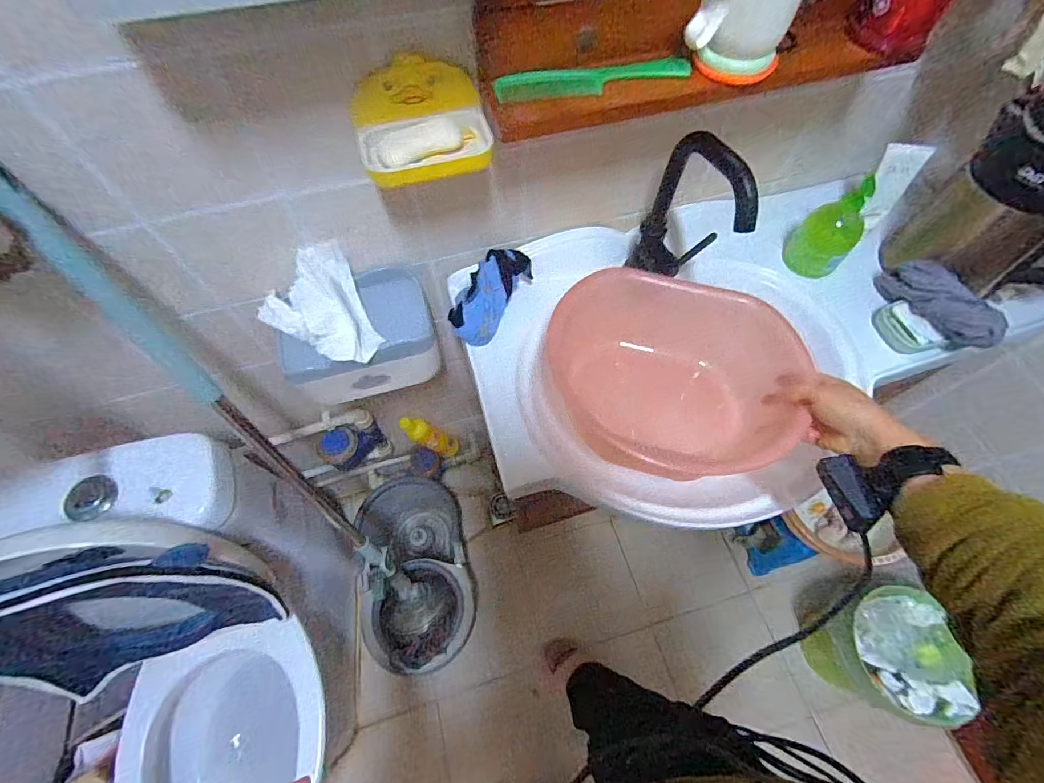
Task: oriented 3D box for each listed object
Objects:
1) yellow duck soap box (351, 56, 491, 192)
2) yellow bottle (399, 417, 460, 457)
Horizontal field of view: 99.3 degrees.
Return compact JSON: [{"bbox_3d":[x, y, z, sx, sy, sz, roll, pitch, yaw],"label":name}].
[{"bbox_3d":[-0.107,-0.287,0.475,0.136,0.083,0.070,-14,64,-8],"label":"yellow duck soap box"},{"bbox_3d":[-0.229,0.123,1.154,0.048,0.233,0.054,-13,61,22],"label":"yellow bottle"}]

